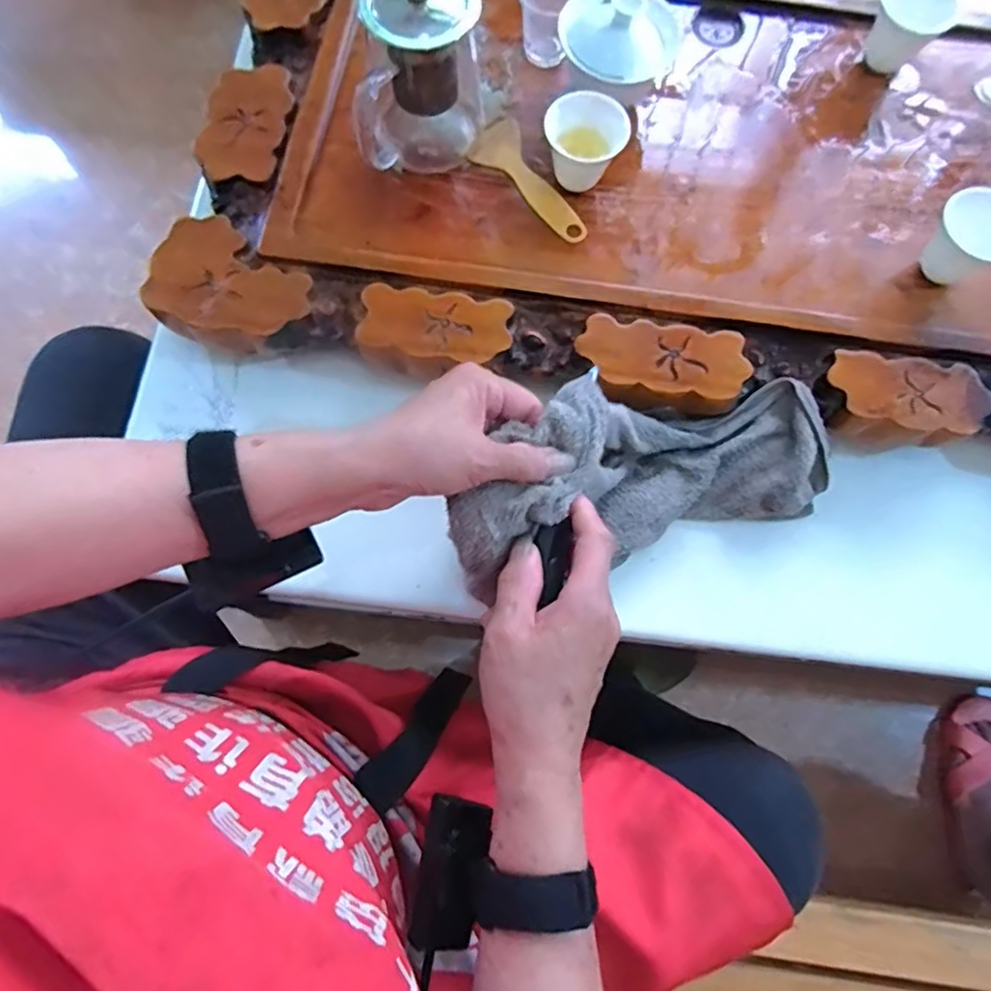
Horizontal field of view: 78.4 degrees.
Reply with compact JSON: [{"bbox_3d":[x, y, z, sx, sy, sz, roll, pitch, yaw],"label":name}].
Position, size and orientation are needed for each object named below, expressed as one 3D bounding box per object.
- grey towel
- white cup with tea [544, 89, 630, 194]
[{"bbox_3d":[0.095,-0.015,0.398,0.263,0.080,0.096,-11,75,-29],"label":"grey towel"},{"bbox_3d":[0.064,-0.256,0.449,0.056,0.051,0.054,0,75,-1],"label":"white cup with tea"}]

